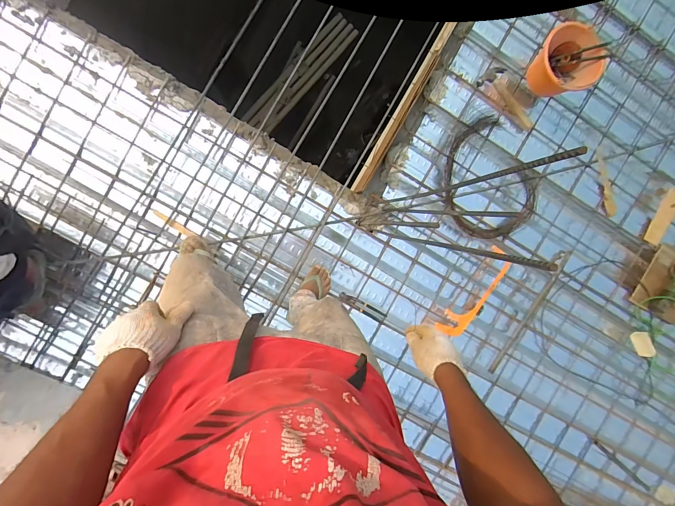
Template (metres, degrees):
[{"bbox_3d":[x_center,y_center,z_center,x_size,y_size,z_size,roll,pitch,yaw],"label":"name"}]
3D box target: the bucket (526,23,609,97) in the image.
[{"bbox_3d":[0.934,-0.770,1.375,0.249,0.215,0.227,0,95,-6],"label":"bucket"}]

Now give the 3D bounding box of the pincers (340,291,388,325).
[{"bbox_3d":[0.108,0.233,1.413,0.229,0.029,0.050,31,91,-7],"label":"pincers"}]

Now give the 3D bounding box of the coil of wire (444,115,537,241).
[{"bbox_3d":[0.649,-0.304,1.421,0.428,0.083,0.481,-39,97,-1],"label":"coil of wire"}]

